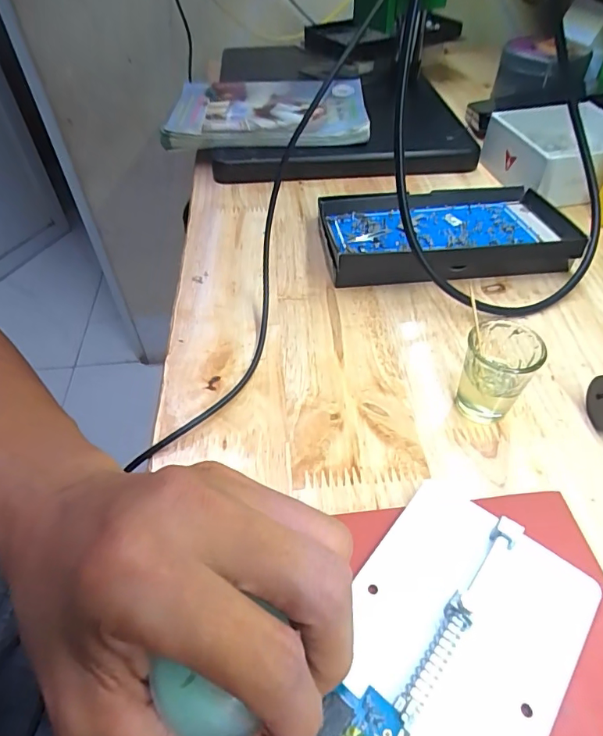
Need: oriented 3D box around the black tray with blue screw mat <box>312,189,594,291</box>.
[{"bbox_3d":[0.108,-0.103,0.357,0.176,0.034,0.102,-6,48,-2],"label":"black tray with blue screw mat"}]

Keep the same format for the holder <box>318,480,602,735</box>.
[{"bbox_3d":[0.055,0.102,0.175,0.080,0.021,0.117,30,55,27],"label":"holder"}]

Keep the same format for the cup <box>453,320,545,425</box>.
[{"bbox_3d":[0.102,0.001,0.248,0.033,0.054,0.036,16,50,17],"label":"cup"}]

